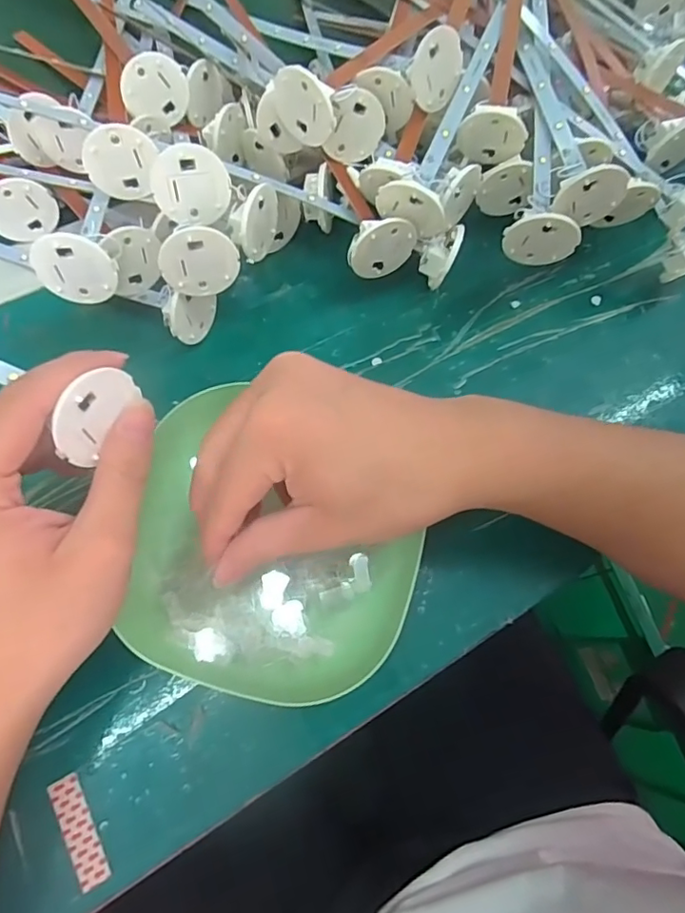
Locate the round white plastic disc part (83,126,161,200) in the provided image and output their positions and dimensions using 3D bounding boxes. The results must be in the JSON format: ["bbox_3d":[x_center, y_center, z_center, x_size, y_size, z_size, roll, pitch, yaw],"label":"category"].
[{"bbox_3d":[-0.119,-0.156,0.285,0.034,0.037,0.004,1,53,-27],"label":"round white plastic disc part"}]

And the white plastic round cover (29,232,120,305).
[{"bbox_3d":[-0.132,-0.092,0.264,0.038,0.036,0.004,29,40,-37],"label":"white plastic round cover"}]

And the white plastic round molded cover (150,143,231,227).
[{"bbox_3d":[-0.077,-0.139,0.275,0.037,0.037,0.010,-16,44,-5],"label":"white plastic round molded cover"}]

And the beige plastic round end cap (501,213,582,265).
[{"bbox_3d":[0.107,-0.117,0.289,0.038,0.033,0.007,19,68,5],"label":"beige plastic round end cap"}]

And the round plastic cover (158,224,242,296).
[{"bbox_3d":[-0.071,-0.097,0.269,0.036,0.039,0.004,-36,52,24],"label":"round plastic cover"}]

